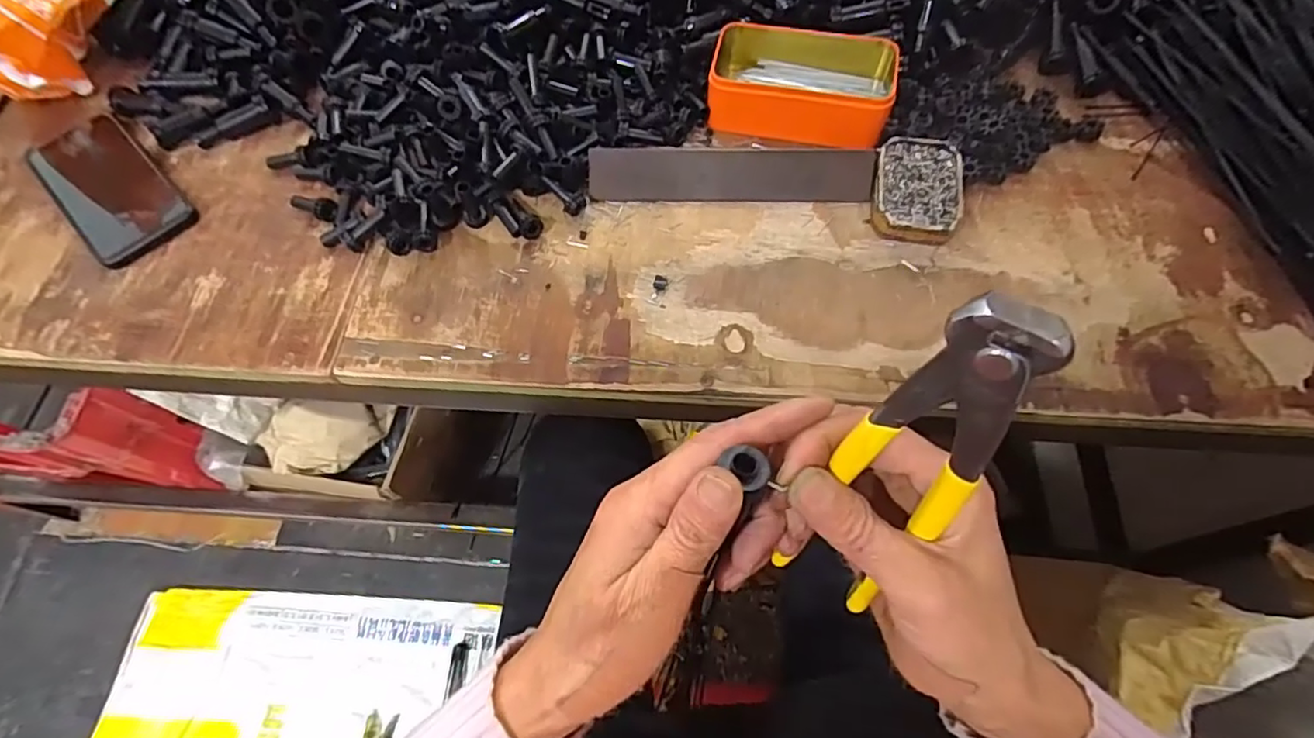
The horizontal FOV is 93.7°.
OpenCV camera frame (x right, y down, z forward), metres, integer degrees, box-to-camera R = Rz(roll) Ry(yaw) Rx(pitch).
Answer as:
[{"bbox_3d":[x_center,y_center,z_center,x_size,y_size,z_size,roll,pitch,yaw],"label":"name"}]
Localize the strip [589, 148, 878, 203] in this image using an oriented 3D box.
[{"bbox_3d":[0.057,-0.151,0.481,0.217,0.006,0.040,1,106,3],"label":"strip"}]

